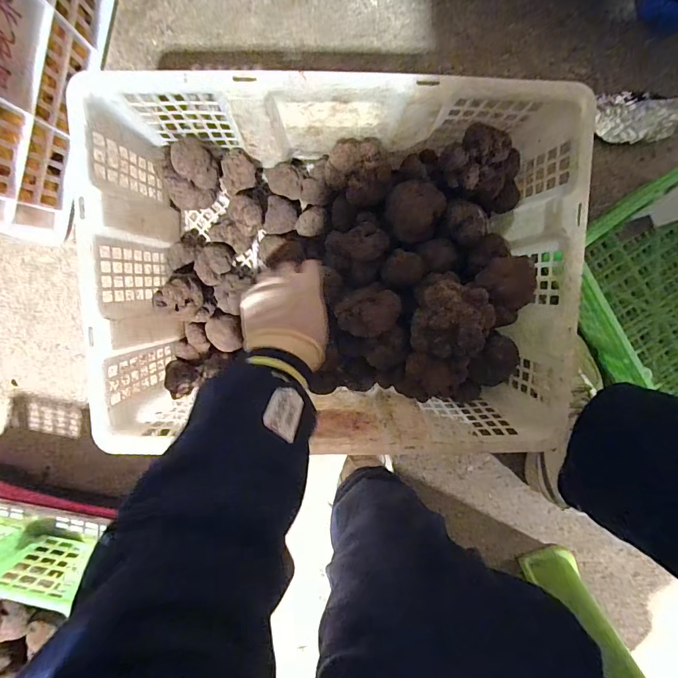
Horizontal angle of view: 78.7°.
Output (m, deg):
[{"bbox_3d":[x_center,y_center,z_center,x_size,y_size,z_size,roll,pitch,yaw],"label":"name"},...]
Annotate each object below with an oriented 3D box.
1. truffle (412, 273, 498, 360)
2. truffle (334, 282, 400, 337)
[{"bbox_3d":[0.124,-0.027,0.458,0.074,0.066,0.088,9,98,-3],"label":"truffle"},{"bbox_3d":[0.035,-0.033,0.486,0.072,0.037,0.055,-25,98,2],"label":"truffle"}]

